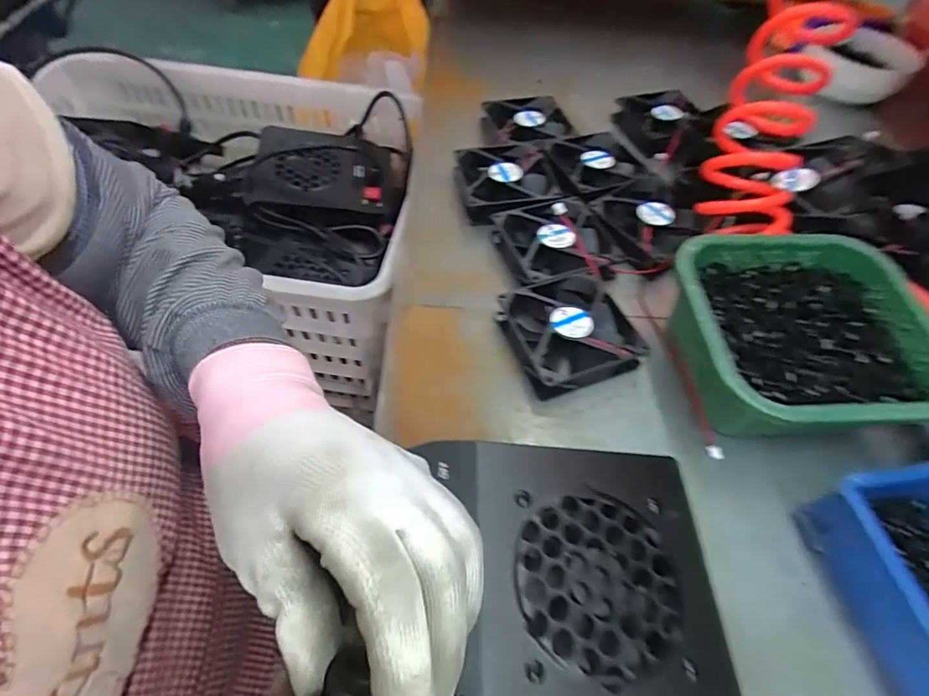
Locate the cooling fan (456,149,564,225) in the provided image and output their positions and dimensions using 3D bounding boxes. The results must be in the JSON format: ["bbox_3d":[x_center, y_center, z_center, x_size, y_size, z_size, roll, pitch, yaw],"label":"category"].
[{"bbox_3d":[0.042,-0.171,0.496,0.096,0.026,0.103,-10,57,-11],"label":"cooling fan"}]

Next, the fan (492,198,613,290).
[{"bbox_3d":[0.082,-0.093,0.444,0.094,0.026,0.099,-11,57,-11],"label":"fan"}]

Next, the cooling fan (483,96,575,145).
[{"bbox_3d":[0.075,-0.263,0.563,0.098,0.022,0.098,-2,55,-6],"label":"cooling fan"}]

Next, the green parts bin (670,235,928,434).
[{"bbox_3d":[0.242,-0.002,0.361,0.170,0.075,0.158,-1,55,-5],"label":"green parts bin"}]

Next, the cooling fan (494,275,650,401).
[{"bbox_3d":[0.083,-0.014,0.386,0.093,0.026,0.098,-13,57,-13],"label":"cooling fan"}]

